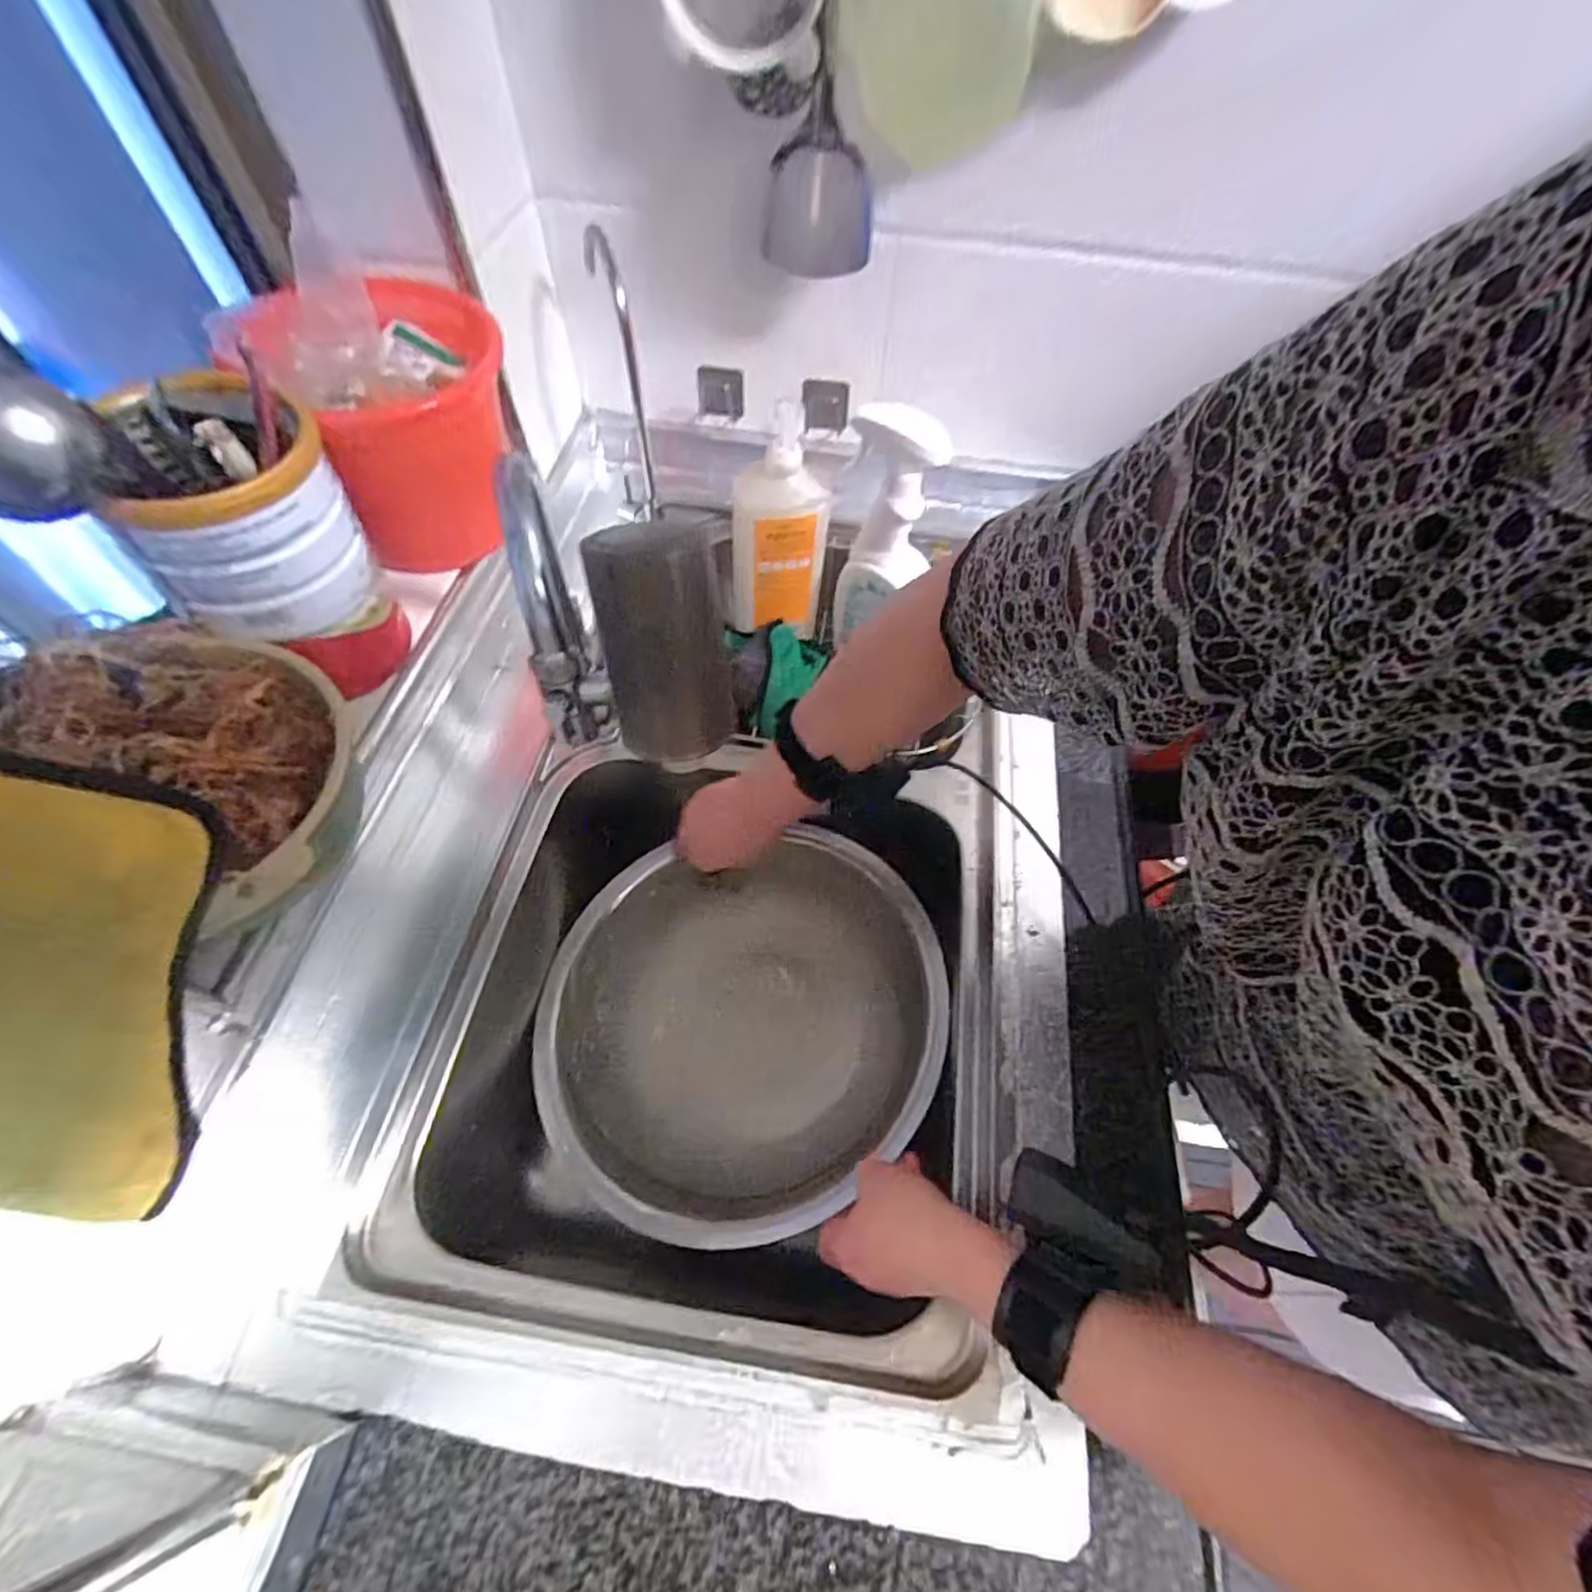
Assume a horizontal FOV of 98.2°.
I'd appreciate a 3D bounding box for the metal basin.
[{"bbox_3d":[-0.046,0.175,0.574,0.322,0.084,0.304,1,56,-1],"label":"metal basin"}]

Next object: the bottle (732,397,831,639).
[{"bbox_3d":[-0.018,-0.257,0.656,0.090,0.238,0.082,-1,59,-4],"label":"bottle"}]

